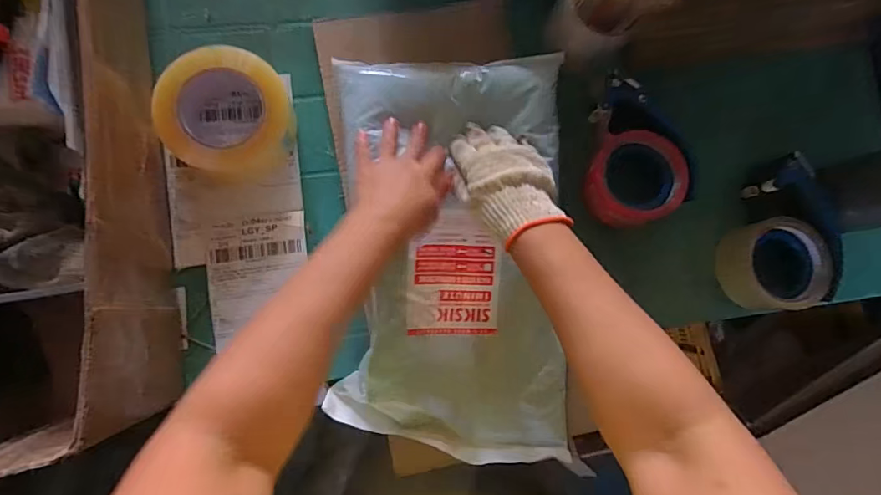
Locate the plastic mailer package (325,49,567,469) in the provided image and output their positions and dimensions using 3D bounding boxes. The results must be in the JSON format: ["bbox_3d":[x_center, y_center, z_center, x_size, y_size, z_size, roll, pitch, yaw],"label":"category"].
[{"bbox_3d":[0.013,0.008,0.473,0.230,0.063,0.405,-3,87,-6],"label":"plastic mailer package"}]

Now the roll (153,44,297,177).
[{"bbox_3d":[-0.214,-0.136,0.477,0.117,0.065,0.109,1,85,-6],"label":"roll"}]

